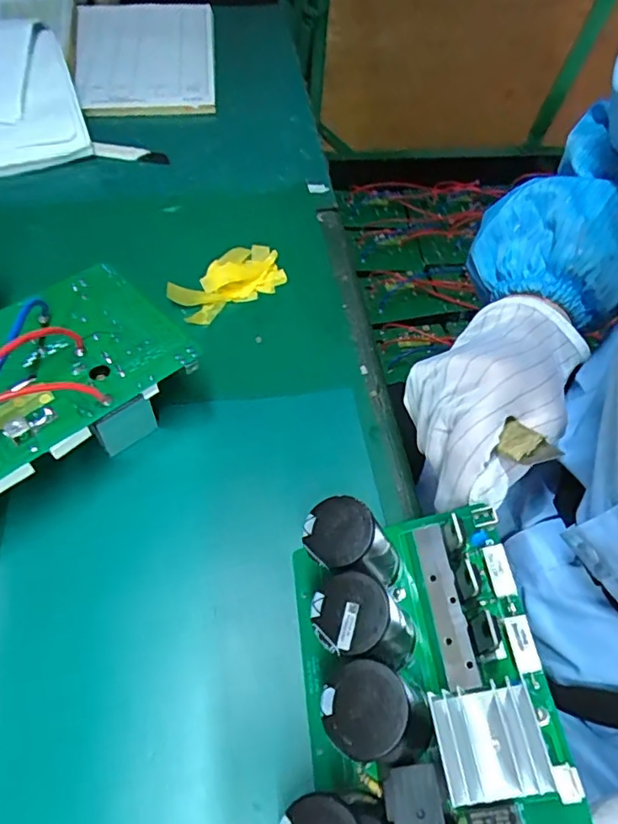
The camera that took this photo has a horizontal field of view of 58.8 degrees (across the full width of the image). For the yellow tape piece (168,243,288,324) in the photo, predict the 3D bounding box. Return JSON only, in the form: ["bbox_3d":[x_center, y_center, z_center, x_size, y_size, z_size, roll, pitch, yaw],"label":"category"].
[{"bbox_3d":[-0.061,-0.106,0.432,0.050,0.022,0.096,32,58,18],"label":"yellow tape piece"}]

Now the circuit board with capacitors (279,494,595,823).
[{"bbox_3d":[0.043,0.113,0.231,0.108,0.060,0.155,-17,53,13],"label":"circuit board with capacitors"}]

